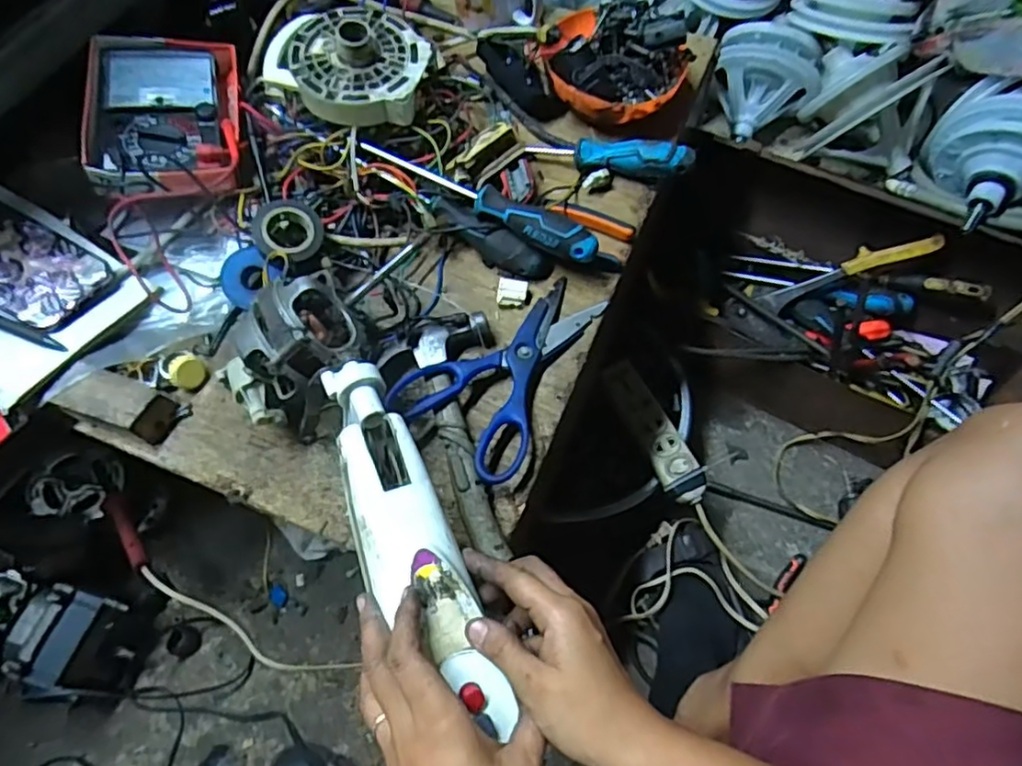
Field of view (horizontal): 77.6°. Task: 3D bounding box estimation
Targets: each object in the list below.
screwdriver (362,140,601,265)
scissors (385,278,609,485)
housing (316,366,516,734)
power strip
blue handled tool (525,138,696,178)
[{"bbox_3d":[-0.028,-0.164,0.572,0.233,0.038,0.034,29,68,16],"label":"screwdriver"},{"bbox_3d":[0.000,-0.017,0.531,0.118,0.025,0.189,31,69,17],"label":"scissors"},{"bbox_3d":[-0.069,0.098,0.417,0.059,0.049,0.251,-24,68,-9],"label":"housing"},{"bbox_3d":[0.163,0.052,0.732,0.049,0.029,0.181,-23,64,-8],"label":"power strip"},{"bbox_3d":[0.096,-0.224,0.616,0.156,0.036,0.031,17,66,12],"label":"blue handled tool"}]

